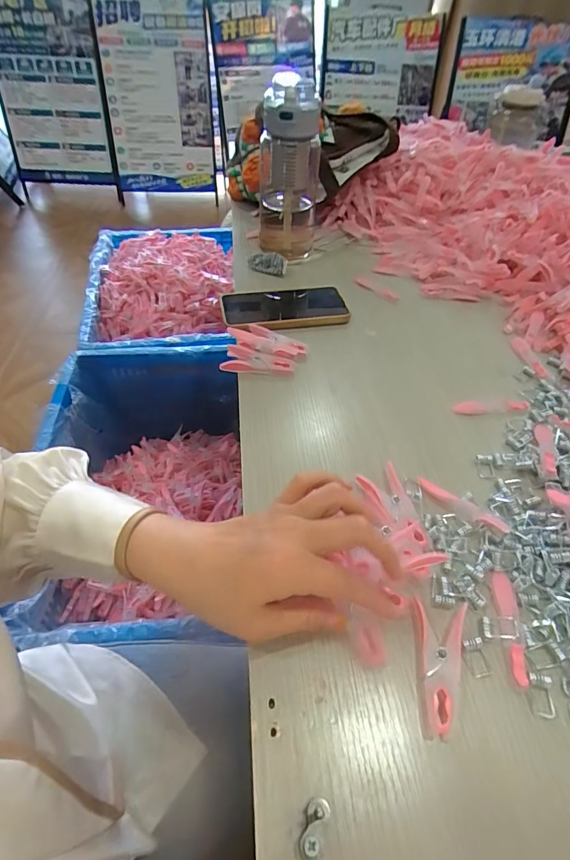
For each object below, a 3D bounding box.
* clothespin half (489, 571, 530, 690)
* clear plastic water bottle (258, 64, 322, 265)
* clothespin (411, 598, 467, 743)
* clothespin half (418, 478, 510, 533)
[{"bbox_3d":[0.155,0.131,0.289,0.016,0.006,0.075,6,48,2],"label":"clothespin half"},{"bbox_3d":[0.004,-0.351,0.595,0.081,0.209,0.097,1,48,-2],"label":"clear plastic water bottle"},{"bbox_3d":[0.100,0.149,0.267,0.034,0.015,0.075,7,48,3],"label":"clothespin"},{"bbox_3d":[0.143,0.061,0.347,0.075,0.012,0.010,36,56,27],"label":"clothespin half"}]

